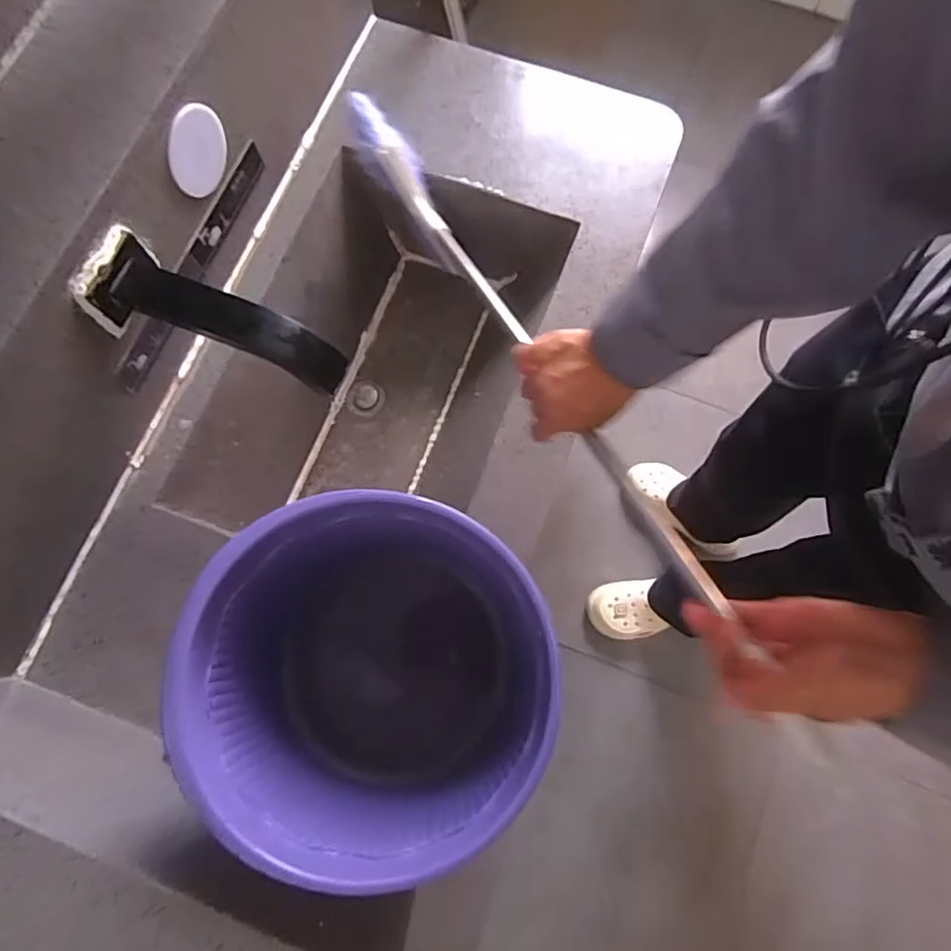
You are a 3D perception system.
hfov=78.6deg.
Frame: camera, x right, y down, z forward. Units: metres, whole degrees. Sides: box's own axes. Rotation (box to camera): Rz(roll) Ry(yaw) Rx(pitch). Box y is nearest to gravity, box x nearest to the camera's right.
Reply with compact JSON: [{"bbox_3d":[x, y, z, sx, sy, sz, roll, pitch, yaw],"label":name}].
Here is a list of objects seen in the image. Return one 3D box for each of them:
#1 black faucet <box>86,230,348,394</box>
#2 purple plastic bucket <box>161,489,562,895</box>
[{"bbox_3d":[-0.221,-0.129,0.512,0.199,0.068,0.064,25,77,5],"label":"black faucet"},{"bbox_3d":[-0.067,0.141,0.441,0.223,0.203,0.220,0,76,-1],"label":"purple plastic bucket"}]

